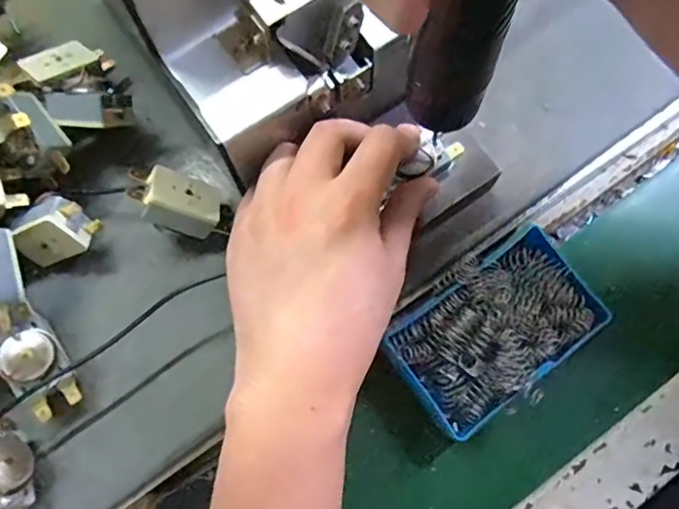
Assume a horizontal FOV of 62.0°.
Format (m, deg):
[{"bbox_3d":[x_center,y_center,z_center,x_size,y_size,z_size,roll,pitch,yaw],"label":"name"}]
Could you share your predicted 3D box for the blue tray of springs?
[{"bbox_3d":[0.087,0.042,0.327,0.114,0.040,0.074,-36,77,-9],"label":"blue tray of springs"}]

